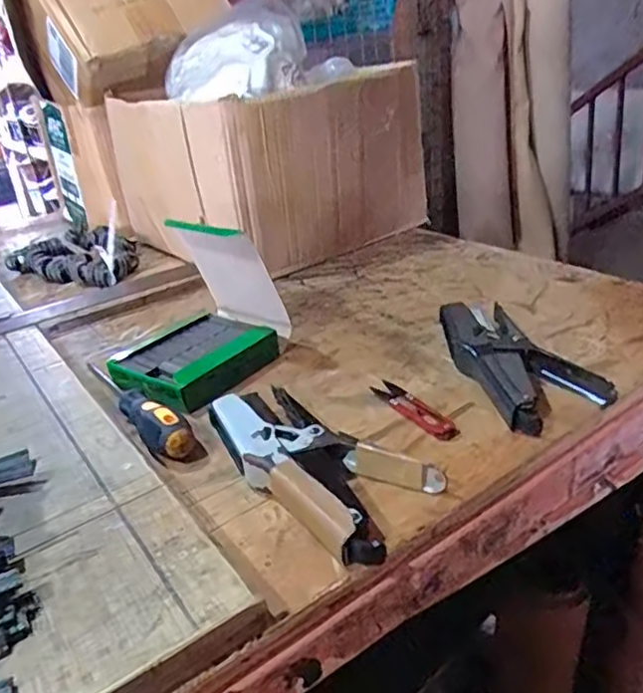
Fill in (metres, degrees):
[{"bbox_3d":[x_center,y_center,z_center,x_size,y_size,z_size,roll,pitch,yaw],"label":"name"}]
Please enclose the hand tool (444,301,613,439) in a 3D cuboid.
[{"bbox_3d":[0.171,0.007,0.543,0.104,0.034,0.190,-11,27,-7],"label":"hand tool"}]

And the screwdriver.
[{"bbox_3d":[-0.164,0.052,0.526,0.027,0.029,0.173,-28,33,-35],"label":"screwdriver"}]

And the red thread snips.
[{"bbox_3d":[0.075,0.050,0.511,0.026,0.008,0.103,-19,29,-21],"label":"red thread snips"}]

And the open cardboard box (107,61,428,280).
[{"bbox_3d":[-0.088,-0.270,0.934,0.339,0.222,0.349,-28,33,-35],"label":"open cardboard box"}]

